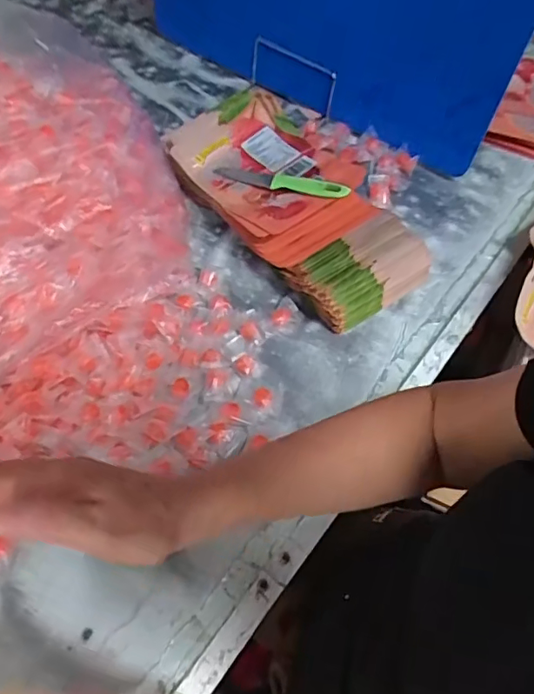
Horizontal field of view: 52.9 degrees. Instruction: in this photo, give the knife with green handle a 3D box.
[{"bbox_3d":[0.019,-0.212,0.684,0.184,0.013,0.028,17,57,24],"label":"knife with green handle"}]

